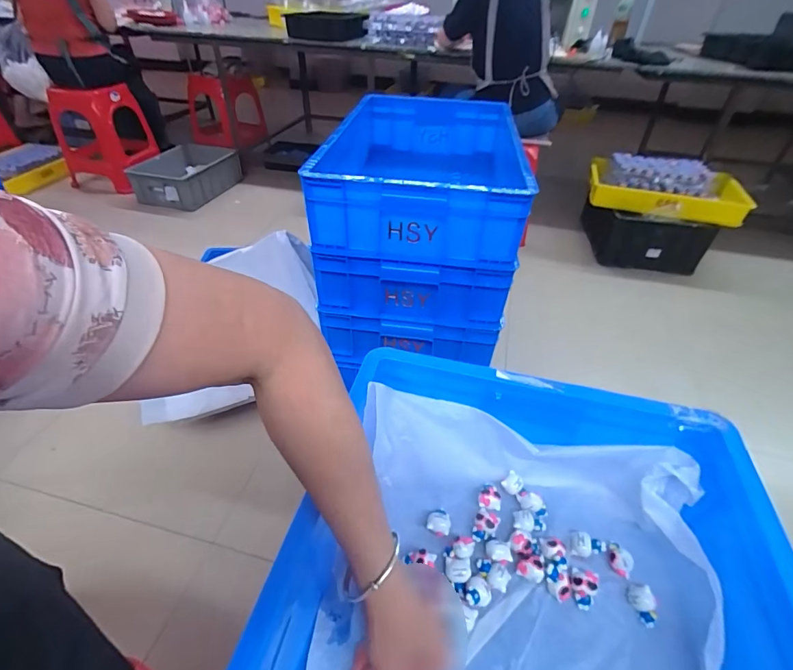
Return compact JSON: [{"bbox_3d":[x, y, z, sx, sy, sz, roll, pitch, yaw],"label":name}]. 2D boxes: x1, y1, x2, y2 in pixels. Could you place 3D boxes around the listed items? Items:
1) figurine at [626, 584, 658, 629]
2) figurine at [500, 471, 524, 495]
[{"bbox_3d":[0.246,0.266,0.405,0.017,0.024,0.036,-10,42,-14],"label":"figurine"},{"bbox_3d":[0.144,0.181,0.500,0.024,0.013,0.022,1,41,-1],"label":"figurine"}]

